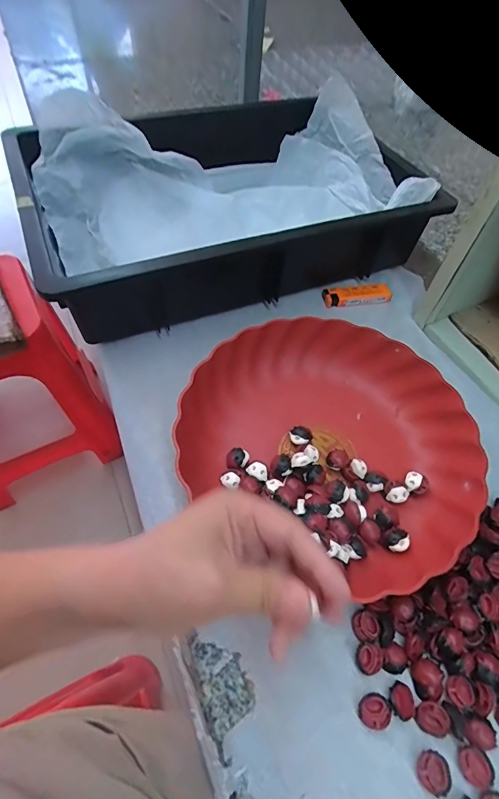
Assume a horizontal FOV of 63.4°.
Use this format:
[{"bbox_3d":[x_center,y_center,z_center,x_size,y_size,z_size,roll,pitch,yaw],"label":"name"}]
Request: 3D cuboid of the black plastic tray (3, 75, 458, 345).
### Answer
[{"bbox_3d":[-0.033,-0.246,0.500,0.438,0.118,0.301,-20,58,-16],"label":"black plastic tray"}]

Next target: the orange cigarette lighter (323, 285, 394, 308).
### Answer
[{"bbox_3d":[0.129,-0.125,0.484,0.083,0.015,0.026,-6,56,-7],"label":"orange cigarette lighter"}]

